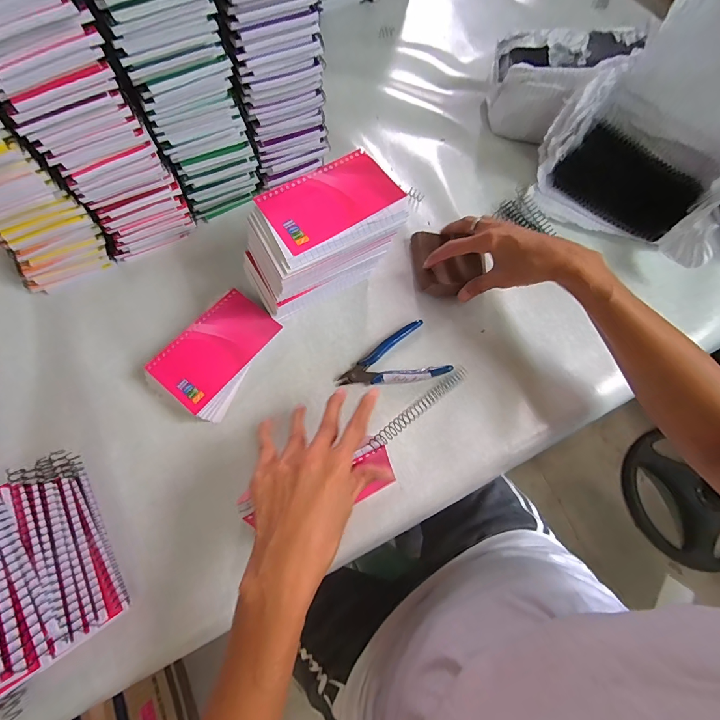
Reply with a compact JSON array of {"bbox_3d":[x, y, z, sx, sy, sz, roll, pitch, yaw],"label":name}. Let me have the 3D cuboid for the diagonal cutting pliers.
[{"bbox_3d":[0.034,0.005,0.423,0.117,0.012,0.071,-24,71,-11],"label":"diagonal cutting pliers"}]

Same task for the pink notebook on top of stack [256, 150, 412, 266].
[{"bbox_3d":[-0.029,-0.157,0.373,0.134,0.012,0.089,-29,73,-13],"label":"pink notebook on top of stack"}]

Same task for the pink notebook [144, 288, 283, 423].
[{"bbox_3d":[-0.155,-0.010,0.414,0.086,0.024,0.129,34,71,11],"label":"pink notebook"}]

